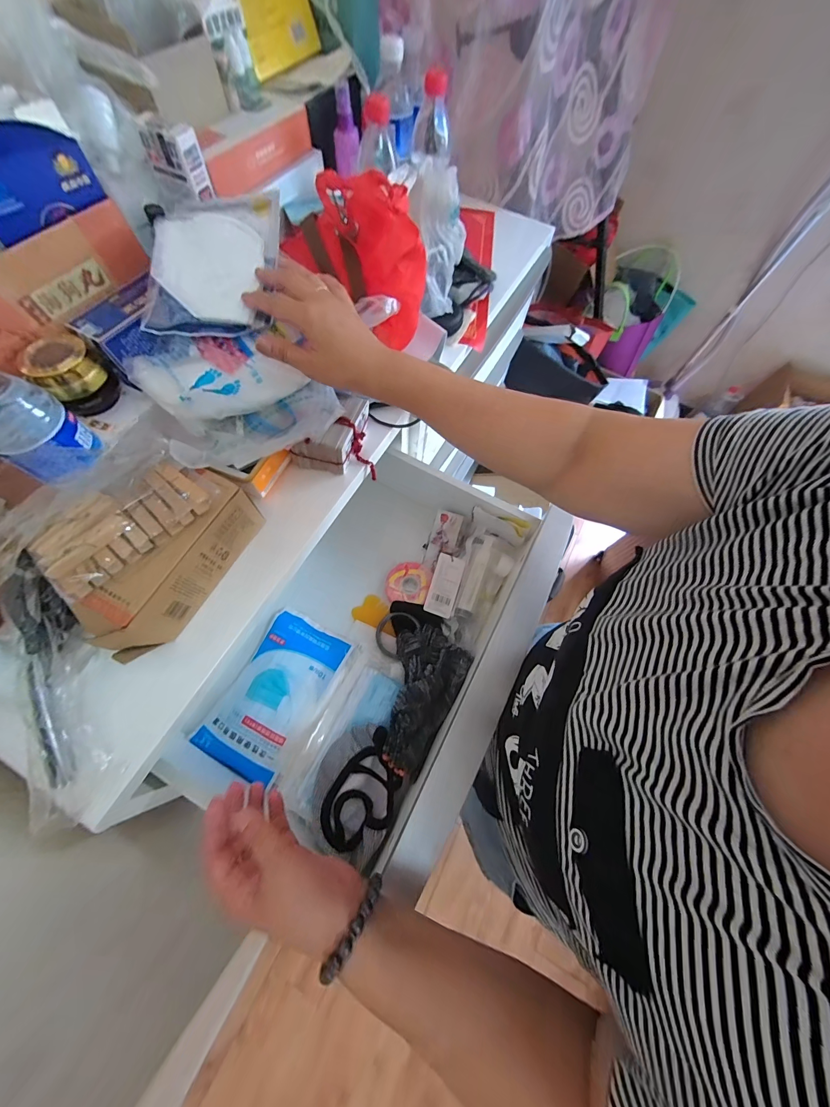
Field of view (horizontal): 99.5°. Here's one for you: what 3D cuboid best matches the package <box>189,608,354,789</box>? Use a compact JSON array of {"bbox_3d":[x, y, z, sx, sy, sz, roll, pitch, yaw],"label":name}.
[{"bbox_3d":[-0.195,0.192,0.496,0.122,0.028,0.207,26,69,8],"label":"package"}]

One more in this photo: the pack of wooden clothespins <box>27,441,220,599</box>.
[{"bbox_3d":[-0.268,-0.035,0.325,0.068,0.031,0.143,42,72,14],"label":"pack of wooden clothespins"}]

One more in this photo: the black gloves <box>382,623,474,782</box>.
[{"bbox_3d":[0.000,0.183,0.471,0.098,0.081,0.176,27,69,8],"label":"black gloves"}]

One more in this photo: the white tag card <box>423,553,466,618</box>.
[{"bbox_3d":[0.048,0.050,0.565,0.045,0.004,0.099,18,75,2],"label":"white tag card"}]

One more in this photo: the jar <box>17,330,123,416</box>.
[{"bbox_3d":[-0.345,-0.182,0.356,0.054,0.051,0.063,33,70,11],"label":"jar"}]

